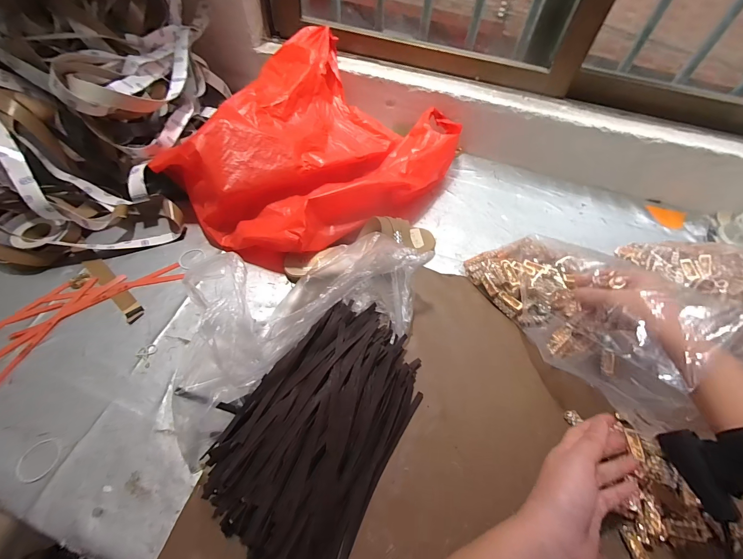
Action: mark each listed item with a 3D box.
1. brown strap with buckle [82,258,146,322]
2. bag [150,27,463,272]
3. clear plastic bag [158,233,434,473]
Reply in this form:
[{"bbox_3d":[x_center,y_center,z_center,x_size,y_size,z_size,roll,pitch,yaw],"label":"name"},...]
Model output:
[{"bbox_3d":[-0.370,0.012,0.467,0.133,0.010,0.024,37,61,20],"label":"brown strap with buckle"},{"bbox_3d":[-0.081,-0.246,0.564,0.366,0.147,0.477,33,60,18],"label":"bag"},{"bbox_3d":[-0.086,0.044,0.401,0.341,0.120,0.144,-27,61,-20],"label":"clear plastic bag"}]

